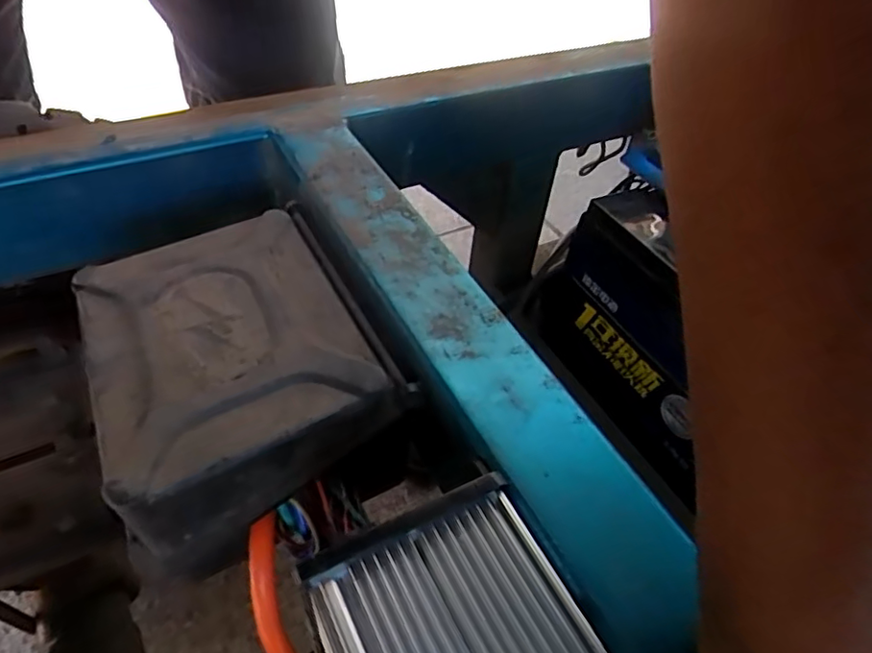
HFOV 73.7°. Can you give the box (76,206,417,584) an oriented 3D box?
[{"bbox_3d":[-0.101,0.018,0.283,0.127,0.050,0.154,-21,49,-21],"label":"box"}]

